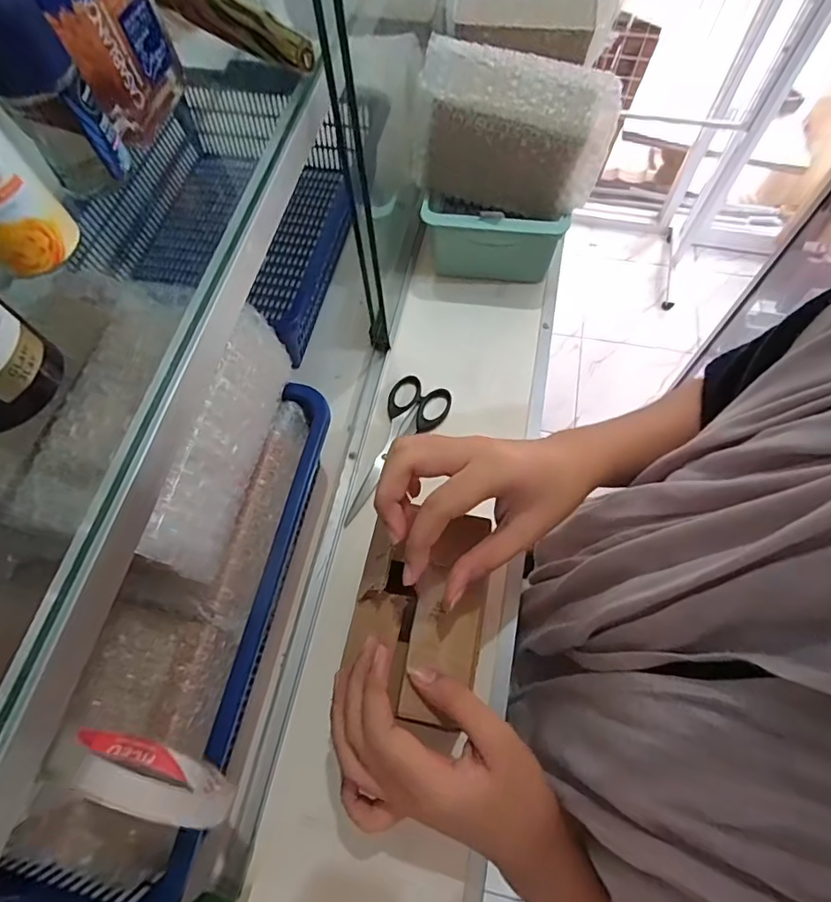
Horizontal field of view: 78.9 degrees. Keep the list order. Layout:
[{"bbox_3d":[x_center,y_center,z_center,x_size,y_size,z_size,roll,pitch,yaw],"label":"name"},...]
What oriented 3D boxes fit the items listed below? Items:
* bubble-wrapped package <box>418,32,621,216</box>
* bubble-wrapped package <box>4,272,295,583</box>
[{"bbox_3d":[0.086,-0.279,0.443,0.158,0.097,0.067,10,65,6],"label":"bubble-wrapped package"},{"bbox_3d":[-0.166,-0.017,0.318,0.124,0.072,0.160,11,65,6],"label":"bubble-wrapped package"}]

